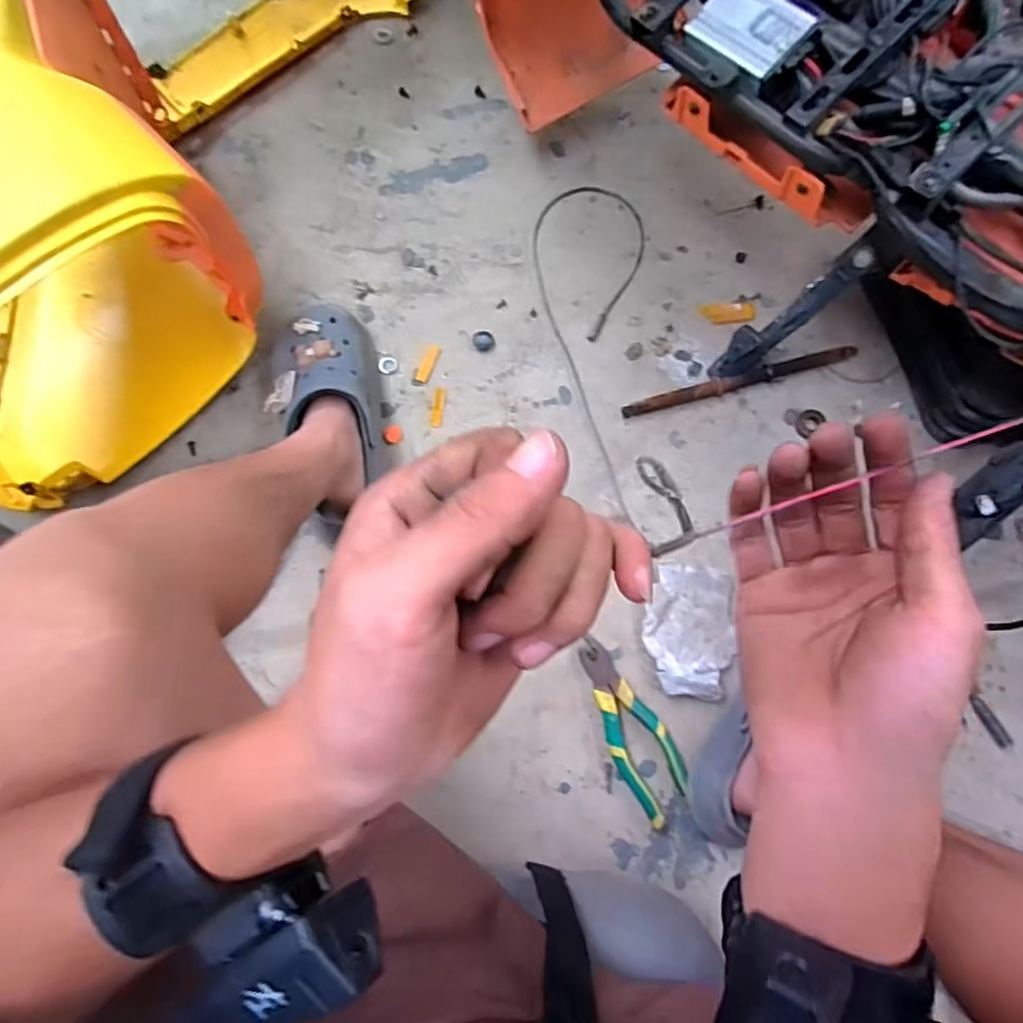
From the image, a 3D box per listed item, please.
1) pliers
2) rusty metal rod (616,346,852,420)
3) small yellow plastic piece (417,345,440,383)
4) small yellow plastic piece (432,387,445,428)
[{"bbox_3d":[0.118,0.213,0.596,0.057,0.018,0.180,-25,77,-7],"label":"pliers"},{"bbox_3d":[0.264,-0.151,0.691,0.273,0.019,0.019,-16,77,-5],"label":"rusty metal rod"},{"bbox_3d":[-0.098,-0.175,0.703,0.015,0.005,0.049,21,76,4],"label":"small yellow plastic piece"},{"bbox_3d":[-0.084,-0.119,0.682,0.011,0.004,0.047,5,76,0],"label":"small yellow plastic piece"}]

